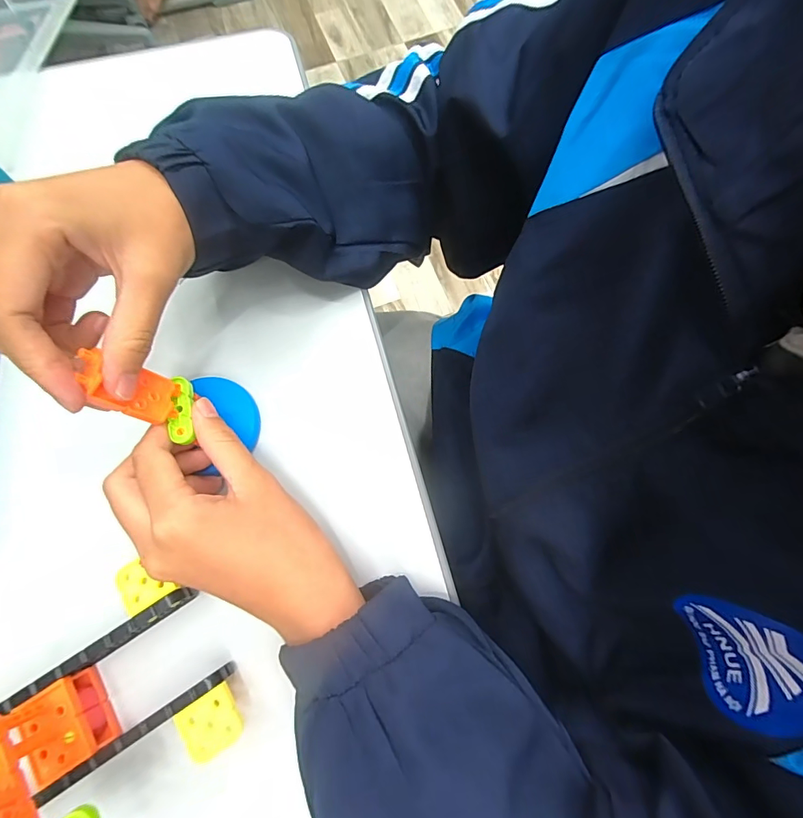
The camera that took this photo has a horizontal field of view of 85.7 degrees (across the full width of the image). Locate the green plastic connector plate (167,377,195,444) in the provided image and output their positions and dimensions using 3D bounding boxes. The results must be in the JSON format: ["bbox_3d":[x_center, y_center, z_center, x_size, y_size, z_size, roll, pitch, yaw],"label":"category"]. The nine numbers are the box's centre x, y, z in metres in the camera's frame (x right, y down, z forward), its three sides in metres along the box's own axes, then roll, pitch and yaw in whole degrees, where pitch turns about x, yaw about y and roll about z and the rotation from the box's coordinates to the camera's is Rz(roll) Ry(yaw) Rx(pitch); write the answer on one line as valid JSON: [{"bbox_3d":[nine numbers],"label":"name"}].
[{"bbox_3d":[-0.118,0.000,0.232,0.011,0.004,0.037,-1,74,-24],"label":"green plastic connector plate"}]

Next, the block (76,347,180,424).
[{"bbox_3d":[-0.130,-0.010,0.209,0.008,0.046,0.026,-12,72,19],"label":"block"}]

